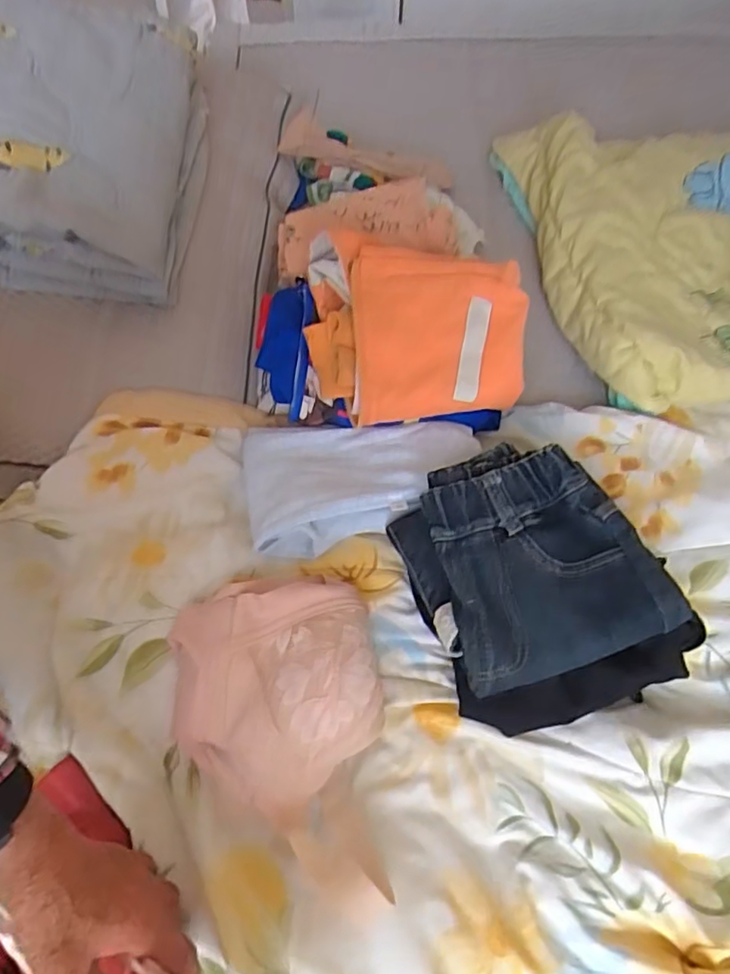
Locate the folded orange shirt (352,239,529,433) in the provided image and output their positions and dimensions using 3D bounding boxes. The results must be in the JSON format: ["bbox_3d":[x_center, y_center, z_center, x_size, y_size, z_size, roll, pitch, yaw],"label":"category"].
[{"bbox_3d":[0.070,-0.150,0.576,0.176,0.031,0.166,-3,88,-7],"label":"folded orange shirt"}]

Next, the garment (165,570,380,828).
[{"bbox_3d":[-0.066,0.151,0.448,0.149,0.068,0.163,0,62,0],"label":"garment"}]

